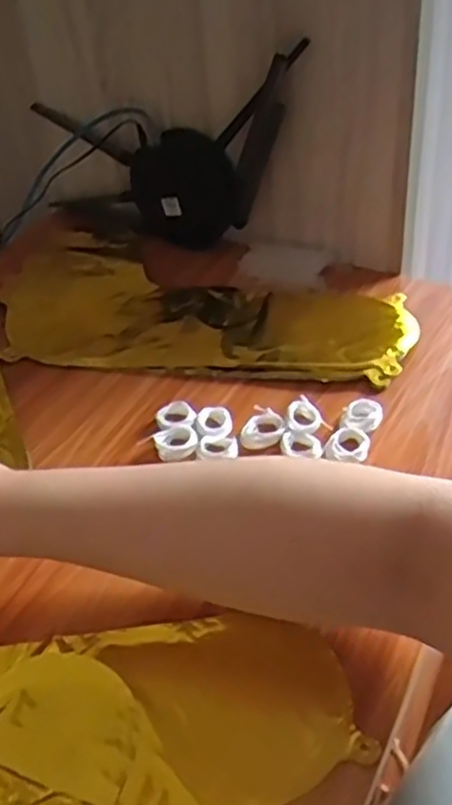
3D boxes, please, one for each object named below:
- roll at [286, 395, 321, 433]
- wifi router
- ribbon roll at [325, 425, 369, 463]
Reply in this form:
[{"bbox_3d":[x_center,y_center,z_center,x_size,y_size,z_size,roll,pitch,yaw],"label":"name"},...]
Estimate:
[{"bbox_3d":[0.058,0.009,0.559,0.025,0.011,0.031,-1,41,4],"label":"roll"},{"bbox_3d":[-0.070,-0.254,0.742,0.308,0.178,0.047,15,45,21],"label":"wifi router"},{"bbox_3d":[0.086,0.030,0.539,0.031,0.012,0.032,-3,41,2],"label":"ribbon roll"}]

